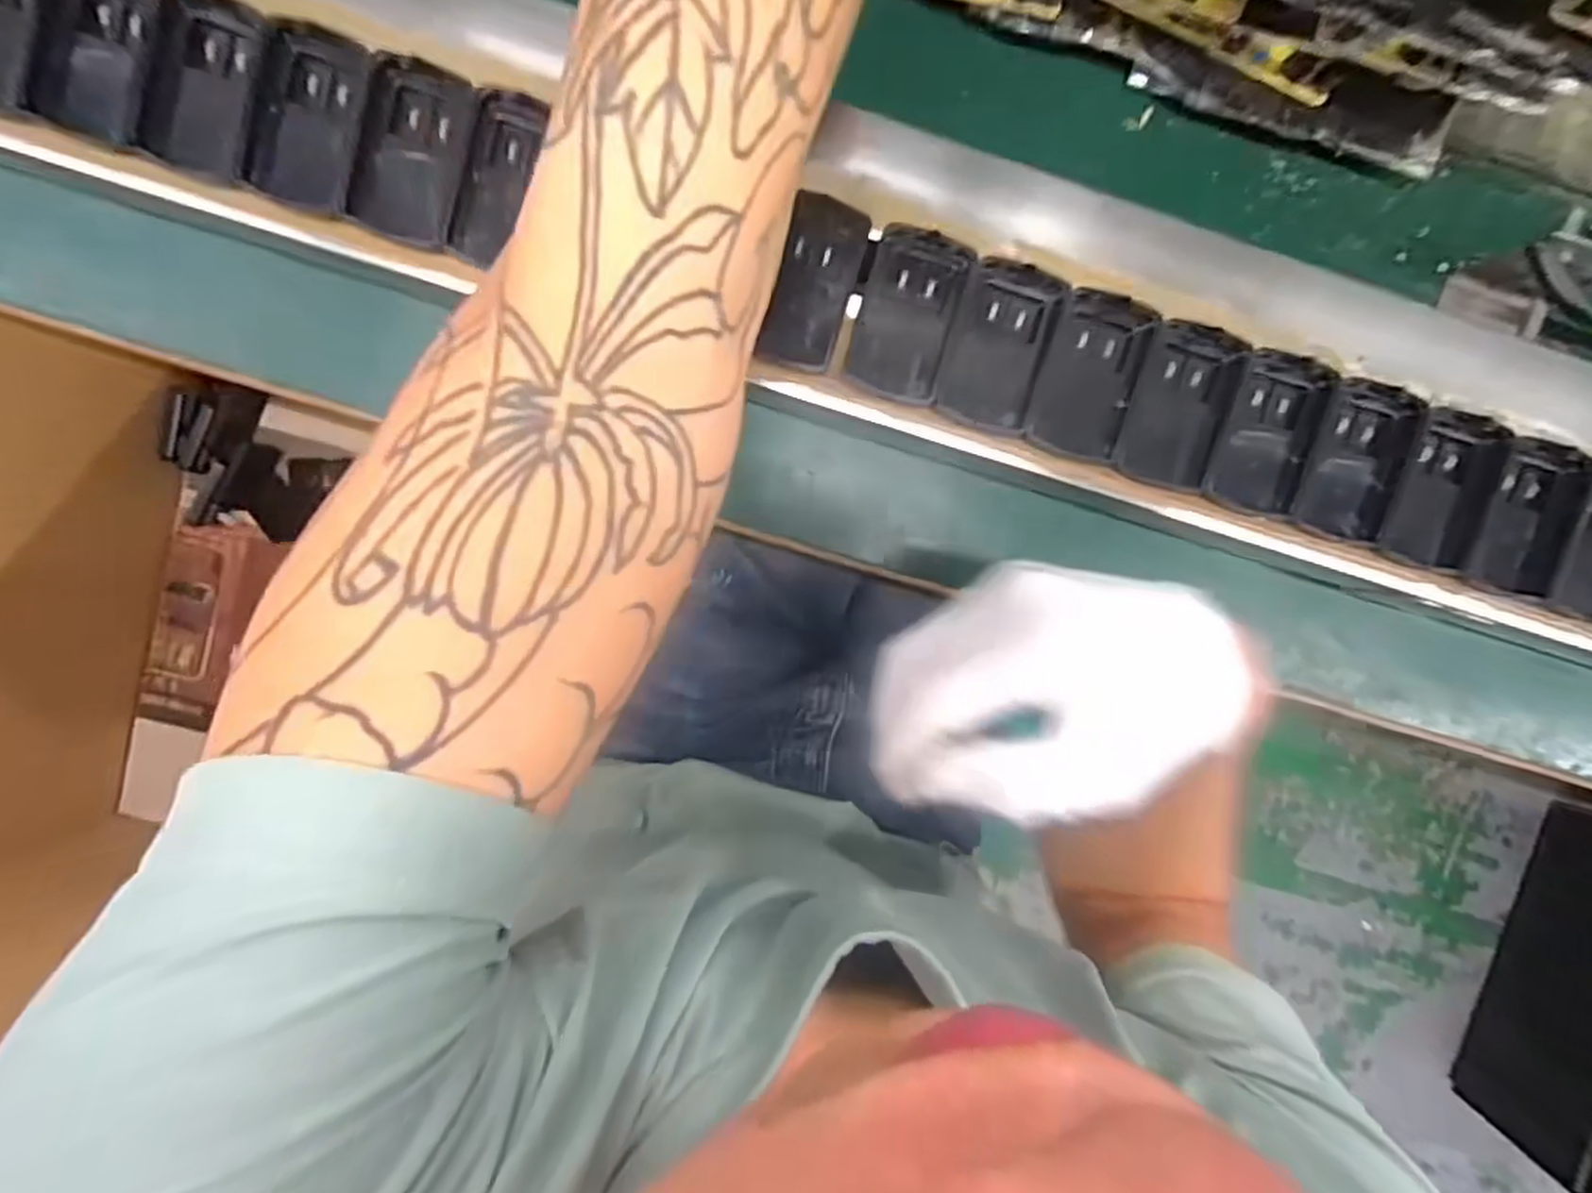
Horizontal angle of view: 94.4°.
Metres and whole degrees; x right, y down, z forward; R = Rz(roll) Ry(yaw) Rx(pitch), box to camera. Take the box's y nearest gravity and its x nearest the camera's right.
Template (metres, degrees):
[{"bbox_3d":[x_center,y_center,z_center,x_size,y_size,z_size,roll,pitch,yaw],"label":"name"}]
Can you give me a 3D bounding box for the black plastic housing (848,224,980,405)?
[{"bbox_3d":[0.050,-0.122,0.322,0.042,0.014,0.068,14,95,-3],"label":"black plastic housing"}]

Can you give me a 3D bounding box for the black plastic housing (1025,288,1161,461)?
[{"bbox_3d":[0.131,-0.099,0.327,0.043,0.013,0.071,16,95,-3],"label":"black plastic housing"}]

